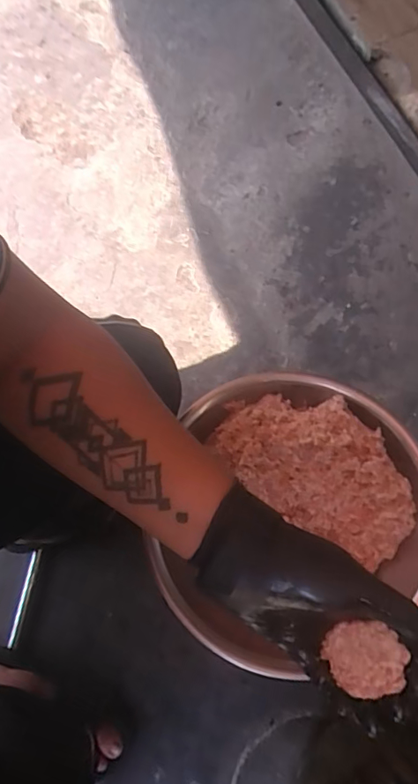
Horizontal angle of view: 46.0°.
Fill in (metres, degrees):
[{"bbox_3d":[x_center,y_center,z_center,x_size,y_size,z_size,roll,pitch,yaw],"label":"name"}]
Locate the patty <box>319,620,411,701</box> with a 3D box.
[{"bbox_3d":[0.113,0.190,0.349,0.050,0.016,0.046,4,82,21],"label":"patty"}]

